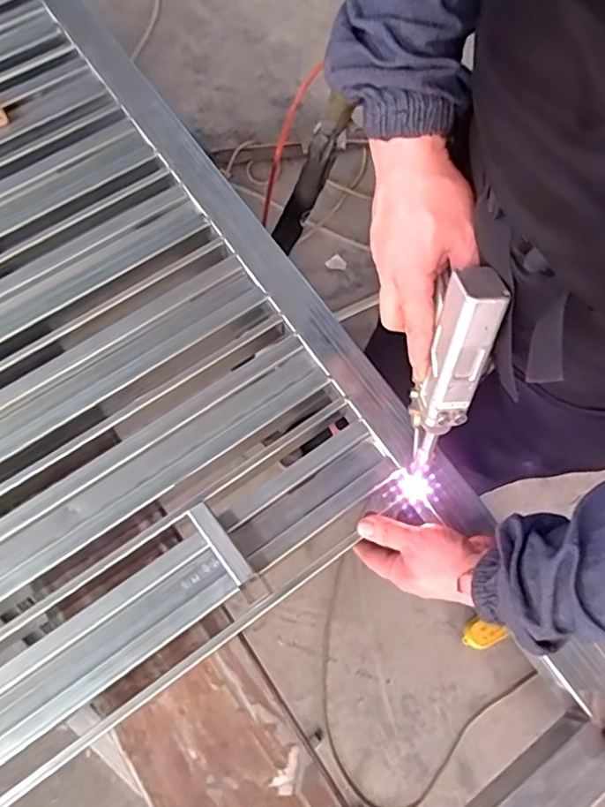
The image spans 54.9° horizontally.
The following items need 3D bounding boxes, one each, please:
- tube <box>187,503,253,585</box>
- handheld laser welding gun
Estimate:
[{"bbox_3d":[-0.078,0.135,0.561,0.020,0.022,0.084,-35,76,-14],"label":"tube"},{"bbox_3d":[0.120,-0.016,0.500,0.041,0.224,0.065,7,51,1],"label":"handheld laser welding gun"}]

